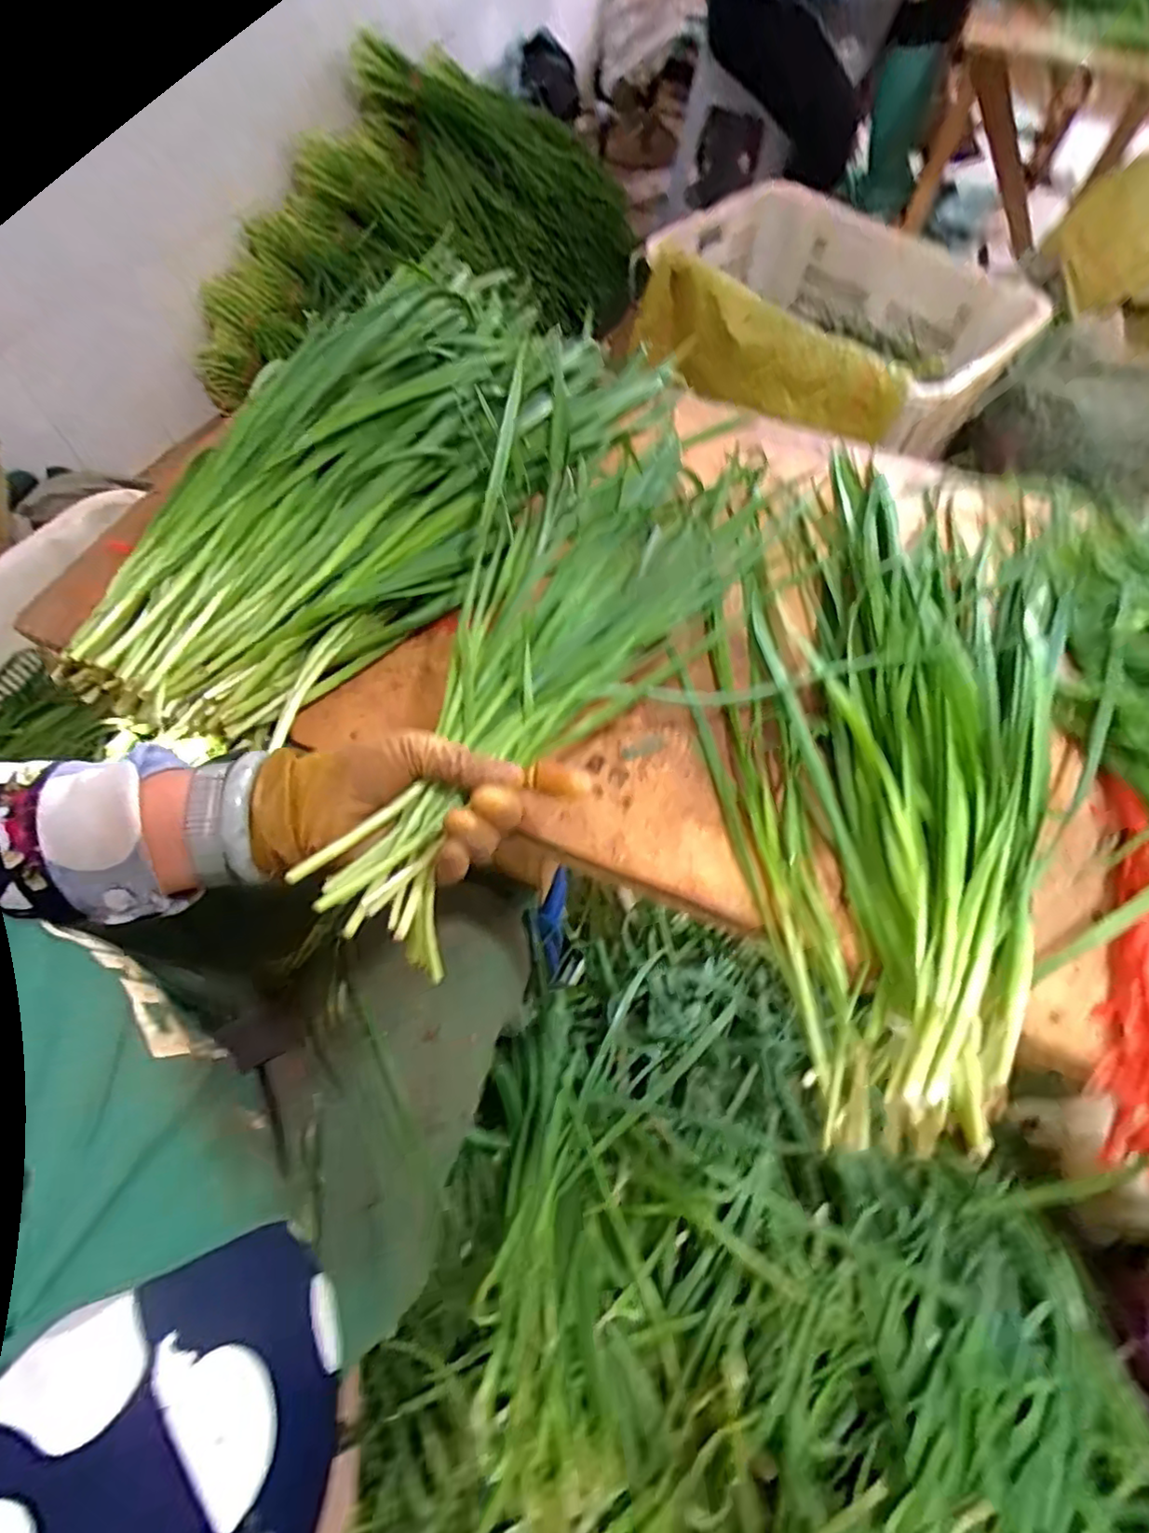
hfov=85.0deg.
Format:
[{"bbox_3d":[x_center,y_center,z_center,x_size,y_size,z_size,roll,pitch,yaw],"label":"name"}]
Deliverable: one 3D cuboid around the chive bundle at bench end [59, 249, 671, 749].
[{"bbox_3d":[-0.125,-0.216,0.460,0.195,0.100,0.501,37,67,15],"label":"chive bundle at bench end"}]

